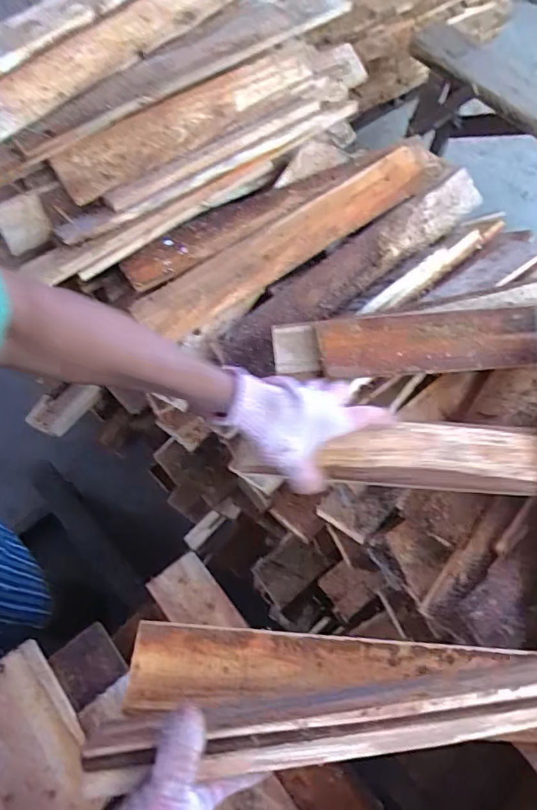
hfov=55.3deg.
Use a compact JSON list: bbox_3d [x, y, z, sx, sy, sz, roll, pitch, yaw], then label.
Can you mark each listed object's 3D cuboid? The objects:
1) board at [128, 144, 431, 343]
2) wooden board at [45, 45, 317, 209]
[{"bbox_3d":[0.036,-0.243,0.763,0.481,0.018,0.080,-34,93,-11],"label":"board"},{"bbox_3d":[-0.110,-0.438,0.777,0.434,0.071,0.029,-36,26,-15],"label":"wooden board"}]

